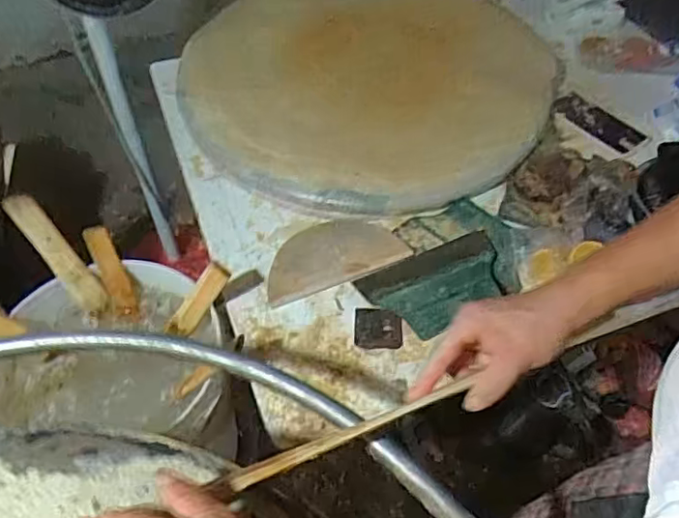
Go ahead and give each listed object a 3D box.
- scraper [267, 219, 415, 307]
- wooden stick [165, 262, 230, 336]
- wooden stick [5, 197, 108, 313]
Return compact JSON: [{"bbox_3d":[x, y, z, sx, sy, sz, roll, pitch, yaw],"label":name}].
[{"bbox_3d":[-0.014,-0.009,0.831,0.206,0.009,0.106,-18,50,-18],"label":"scraper"},{"bbox_3d":[-0.182,0.058,0.762,0.032,0.128,0.013,25,29,-26],"label":"wooden stick"},{"bbox_3d":[-0.371,-0.005,0.778,0.041,0.183,0.011,-34,30,-11],"label":"wooden stick"}]

